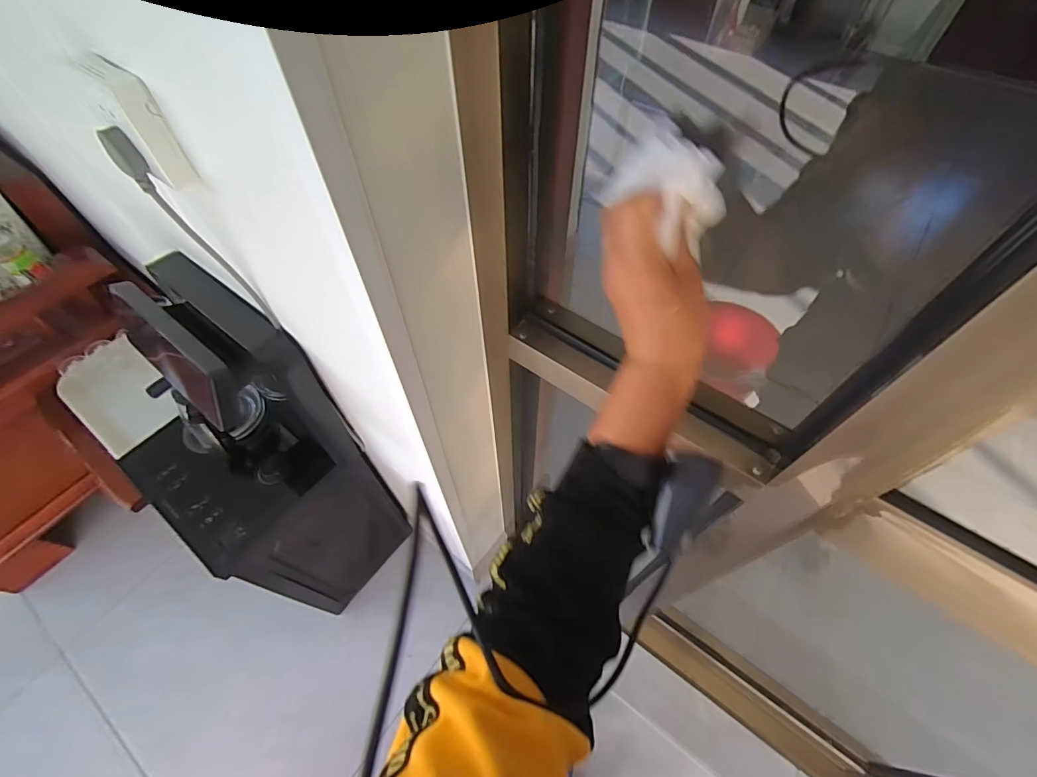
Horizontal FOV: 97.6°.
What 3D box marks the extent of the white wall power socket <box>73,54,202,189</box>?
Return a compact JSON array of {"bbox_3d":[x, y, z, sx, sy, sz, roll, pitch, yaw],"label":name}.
[{"bbox_3d":[-0.319,-0.225,0.388,0.043,0.093,0.029,38,65,22],"label":"white wall power socket"}]

